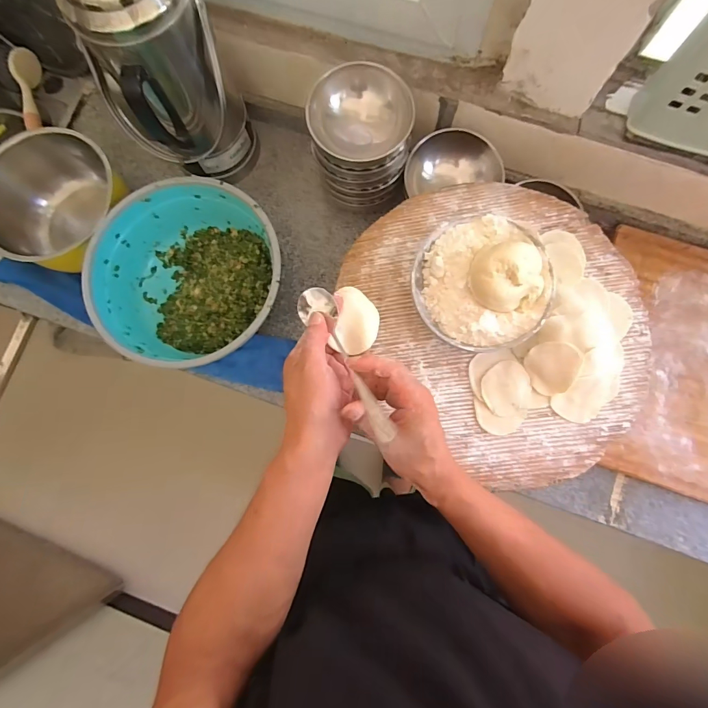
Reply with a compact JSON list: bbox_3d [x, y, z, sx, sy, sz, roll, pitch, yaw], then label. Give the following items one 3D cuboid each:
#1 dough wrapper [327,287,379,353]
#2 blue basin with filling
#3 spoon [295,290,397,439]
[{"bbox_3d":[0.002,-0.035,0.417,0.049,0.013,0.069,16,85,5],"label":"dough wrapper"},{"bbox_3d":[-0.254,-0.125,0.641,0.279,0.115,0.280,0,81,2],"label":"blue basin with filling"},{"bbox_3d":[-0.009,0.008,0.374,0.036,0.026,0.160,-27,71,0],"label":"spoon"}]

